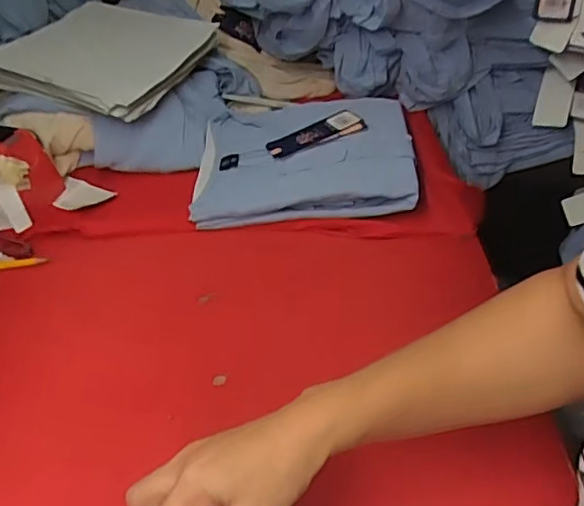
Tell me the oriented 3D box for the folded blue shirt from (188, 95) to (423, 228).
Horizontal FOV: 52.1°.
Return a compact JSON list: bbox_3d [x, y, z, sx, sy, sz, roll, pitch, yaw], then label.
[{"bbox_3d":[0.011,-0.123,0.720,0.253,0.039,0.209,-1,43,6],"label":"folded blue shirt"}]

